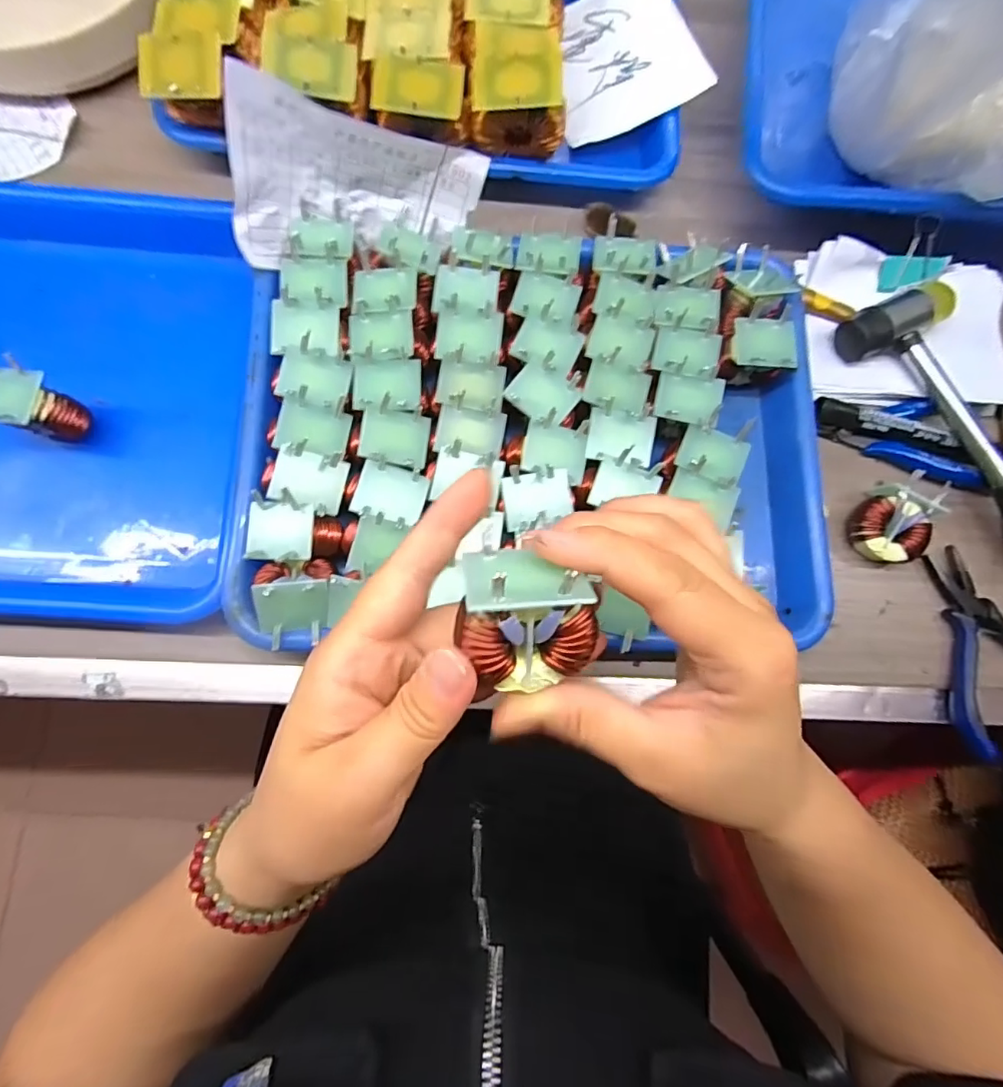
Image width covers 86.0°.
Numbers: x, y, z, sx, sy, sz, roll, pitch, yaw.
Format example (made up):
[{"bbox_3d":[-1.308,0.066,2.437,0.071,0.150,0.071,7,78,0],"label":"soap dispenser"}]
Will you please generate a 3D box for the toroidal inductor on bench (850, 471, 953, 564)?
[{"bbox_3d":[0.236,-0.014,0.322,0.036,0.025,0.054,31,80,2],"label":"toroidal inductor on bench"}]

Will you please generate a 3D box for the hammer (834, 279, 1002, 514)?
[{"bbox_3d":[0.311,-0.042,0.327,0.072,0.033,0.272,-30,83,-8],"label":"hammer"}]

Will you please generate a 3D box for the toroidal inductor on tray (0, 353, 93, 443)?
[{"bbox_3d":[-0.254,-0.075,0.296,0.042,0.046,0.034,11,80,-2],"label":"toroidal inductor on tray"}]

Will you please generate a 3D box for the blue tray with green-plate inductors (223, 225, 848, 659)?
[{"bbox_3d":[0.026,-0.063,0.303,0.319,0.044,0.237,4,80,-3],"label":"blue tray with green-plate inductors"}]

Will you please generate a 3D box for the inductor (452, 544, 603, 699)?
[{"bbox_3d":[0.007,0.022,0.167,0.039,0.027,0.041,-2,125,-9],"label":"inductor"}]

